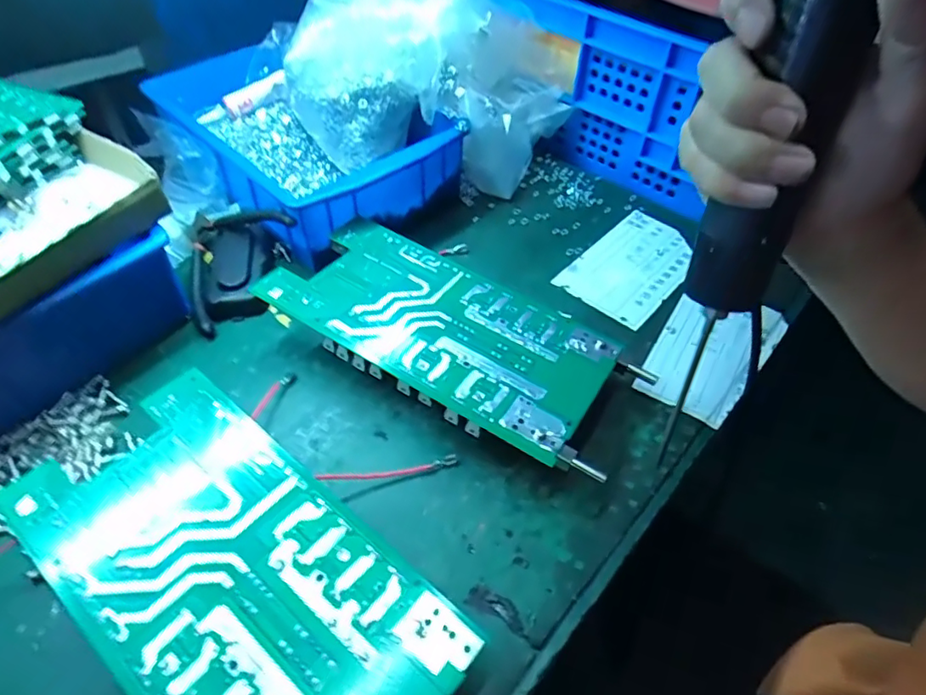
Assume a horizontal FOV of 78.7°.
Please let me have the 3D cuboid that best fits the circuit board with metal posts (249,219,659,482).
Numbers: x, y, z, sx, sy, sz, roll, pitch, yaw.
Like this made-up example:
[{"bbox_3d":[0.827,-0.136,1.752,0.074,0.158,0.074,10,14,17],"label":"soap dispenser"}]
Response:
[{"bbox_3d":[-0.012,-0.005,0.434,0.269,0.044,0.132,28,55,18],"label":"circuit board with metal posts"}]

